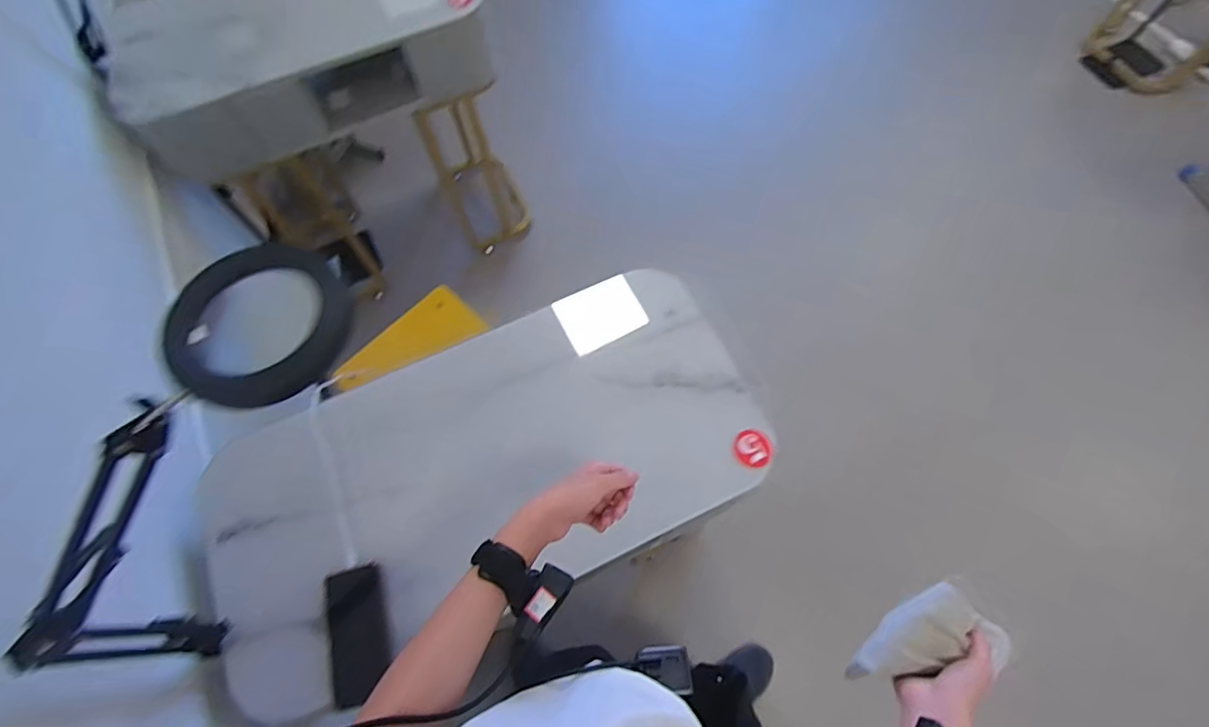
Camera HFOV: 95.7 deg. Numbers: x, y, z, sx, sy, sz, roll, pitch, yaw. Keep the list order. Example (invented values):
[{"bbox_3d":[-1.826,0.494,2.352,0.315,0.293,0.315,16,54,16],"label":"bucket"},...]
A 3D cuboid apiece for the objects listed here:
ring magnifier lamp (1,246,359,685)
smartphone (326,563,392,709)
[{"bbox_3d":[-0.396,0.140,0.535,0.133,0.206,0.515,33,104,14],"label":"ring magnifier lamp"},{"bbox_3d":[-0.325,0.360,0.726,0.072,0.009,0.170,-7,84,-10],"label":"smartphone"}]

